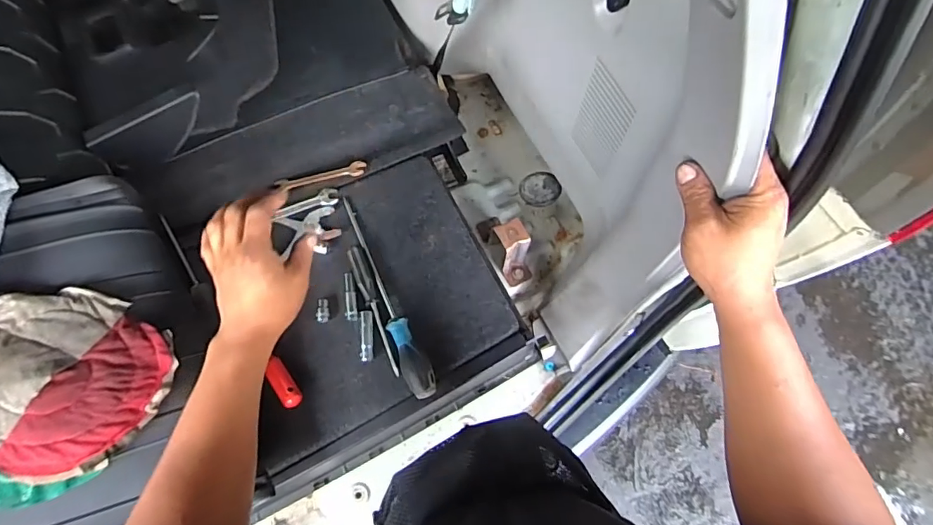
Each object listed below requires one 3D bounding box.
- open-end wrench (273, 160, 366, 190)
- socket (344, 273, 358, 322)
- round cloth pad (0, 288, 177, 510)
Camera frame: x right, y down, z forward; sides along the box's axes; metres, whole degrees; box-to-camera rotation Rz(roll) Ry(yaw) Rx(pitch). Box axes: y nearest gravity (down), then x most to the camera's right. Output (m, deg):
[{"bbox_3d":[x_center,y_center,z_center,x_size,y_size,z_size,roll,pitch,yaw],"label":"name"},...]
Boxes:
[{"bbox_3d":[-0.214,-0.126,0.724,0.131,0.007,0.027,-15,56,-1],"label":"open-end wrench"},{"bbox_3d":[-0.154,0.045,0.653,0.016,0.011,0.062,-5,71,-4],"label":"socket"},{"bbox_3d":[-0.409,0.126,0.472,0.177,0.026,0.202,37,73,-8],"label":"round cloth pad"}]

